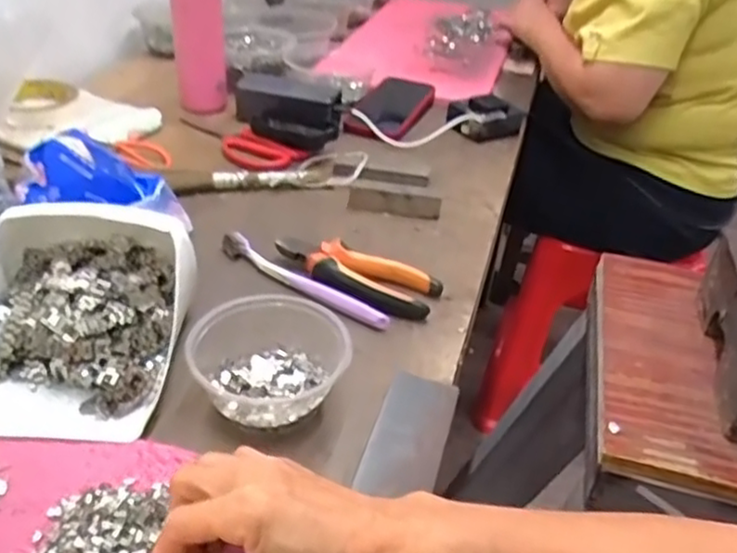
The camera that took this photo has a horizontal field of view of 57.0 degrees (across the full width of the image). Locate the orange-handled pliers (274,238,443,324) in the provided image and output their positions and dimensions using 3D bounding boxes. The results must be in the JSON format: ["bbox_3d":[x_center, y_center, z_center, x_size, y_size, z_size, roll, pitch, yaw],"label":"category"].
[{"bbox_3d":[-0.014,-0.001,0.594,0.147,0.020,0.059,17,37,13],"label":"orange-handled pliers"}]

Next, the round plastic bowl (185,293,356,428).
[{"bbox_3d":[-0.069,0.056,0.472,0.098,0.048,0.092,5,36,-4],"label":"round plastic bowl"}]

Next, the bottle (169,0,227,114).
[{"bbox_3d":[-0.215,-0.321,0.857,0.060,0.210,0.048,-13,38,-25],"label":"bottle"}]

